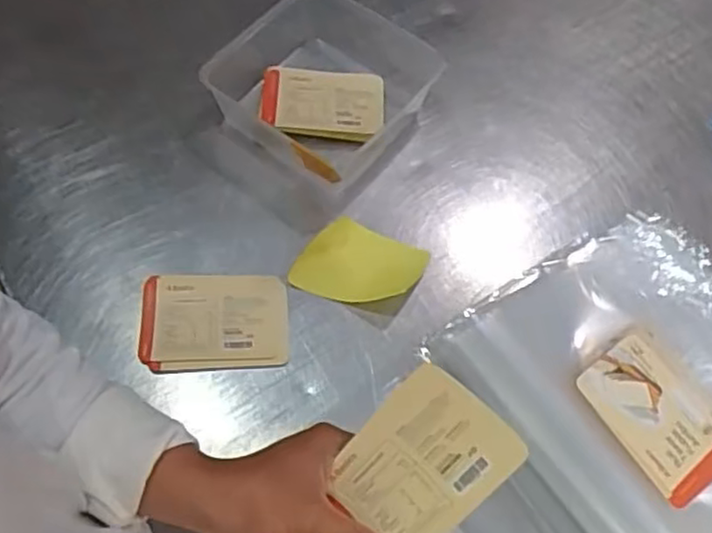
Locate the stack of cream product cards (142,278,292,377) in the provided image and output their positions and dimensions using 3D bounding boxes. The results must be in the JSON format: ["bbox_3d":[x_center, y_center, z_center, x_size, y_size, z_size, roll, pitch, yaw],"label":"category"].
[{"bbox_3d":[-0.135,0.053,0.660,0.138,0.010,0.097,-4,64,-4],"label":"stack of cream product cards"}]

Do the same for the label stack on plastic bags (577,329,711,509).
[{"bbox_3d":[0.269,0.130,0.614,0.097,0.009,0.134,-33,69,-17],"label":"label stack on plastic bags"}]

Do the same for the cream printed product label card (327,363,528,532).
[{"bbox_3d":[0.040,0.123,0.429,0.081,0.005,0.110,45,104,8],"label":"cream printed product label card"}]

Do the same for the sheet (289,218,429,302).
[{"bbox_3d":[0.004,0.000,0.693,0.119,0.020,0.082,16,64,6],"label":"sheet"}]

